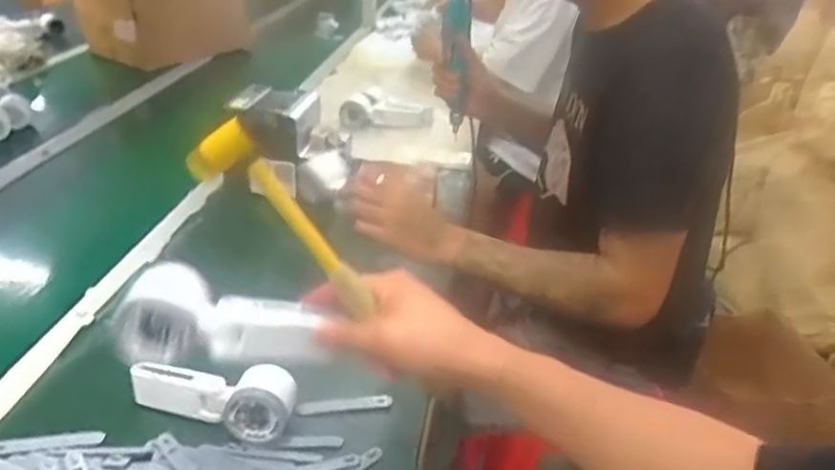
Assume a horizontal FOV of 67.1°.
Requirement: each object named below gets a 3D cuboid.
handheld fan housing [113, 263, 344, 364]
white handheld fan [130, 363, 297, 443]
[{"bbox_3d":[-0.141,0.066,0.470,0.146,0.051,0.045,14,26,-22],"label":"handheld fan housing"},{"bbox_3d":[-0.197,0.151,0.615,0.162,0.050,0.056,10,32,12],"label":"white handheld fan"}]

